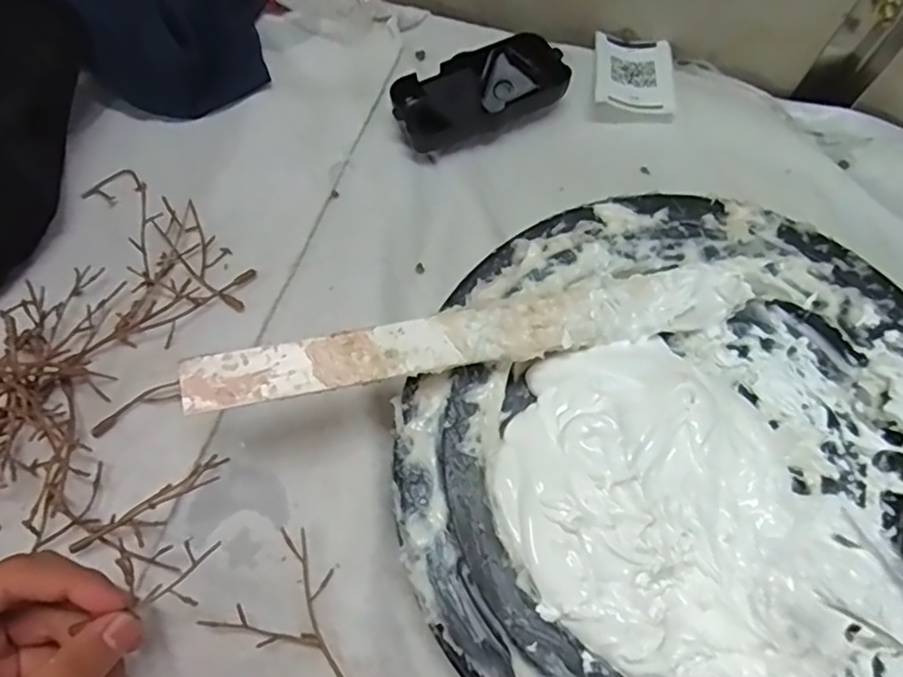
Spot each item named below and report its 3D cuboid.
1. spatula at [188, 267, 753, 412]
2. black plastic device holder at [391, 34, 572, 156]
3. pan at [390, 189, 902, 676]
[{"bbox_3d":[0.015,-0.003,0.286,0.255,0.007,0.027,-10,83,-13],"label":"spatula"},{"bbox_3d":[0.018,-0.156,0.397,0.108,0.021,0.050,-24,69,-8],"label":"black plastic device holder"},{"bbox_3d":[0.110,0.056,0.293,0.261,0.045,0.258,-1,68,1],"label":"pan"}]

